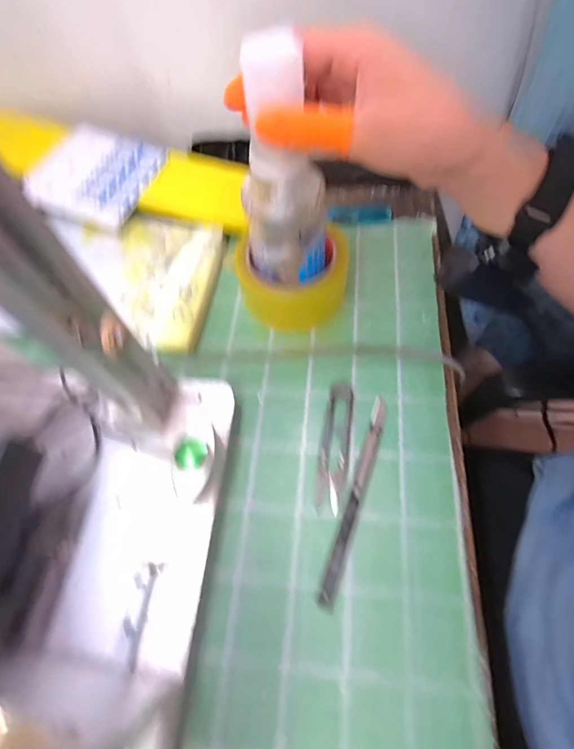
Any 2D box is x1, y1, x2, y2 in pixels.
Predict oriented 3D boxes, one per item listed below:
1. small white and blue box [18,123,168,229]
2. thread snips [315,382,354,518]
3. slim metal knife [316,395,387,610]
[{"bbox_3d":[-0.207,-0.216,0.433,0.118,0.010,0.119,20,72,3],"label":"small white and blue box"},{"bbox_3d":[0.038,0.056,0.316,0.022,0.005,0.103,7,65,7],"label":"thread snips"},{"bbox_3d":[0.052,0.088,0.298,0.012,0.004,0.156,18,66,8],"label":"slim metal knife"}]

